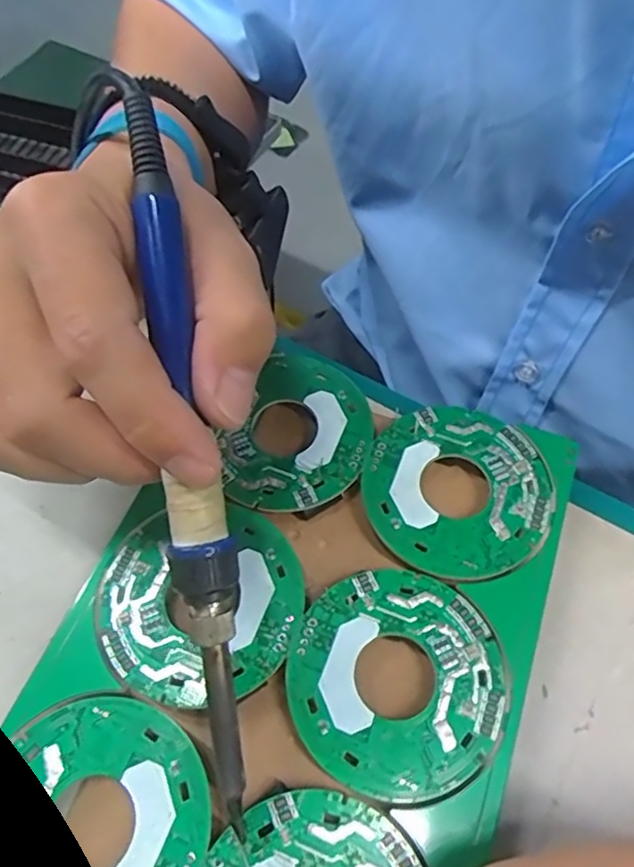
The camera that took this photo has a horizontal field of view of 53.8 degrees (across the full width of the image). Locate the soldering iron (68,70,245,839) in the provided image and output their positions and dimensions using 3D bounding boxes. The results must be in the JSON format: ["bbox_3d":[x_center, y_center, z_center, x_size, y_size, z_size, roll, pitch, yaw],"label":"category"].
[{"bbox_3d":[-0.037,0.009,0.179,0.019,0.015,0.206,-8,89,-3],"label":"soldering iron"}]

